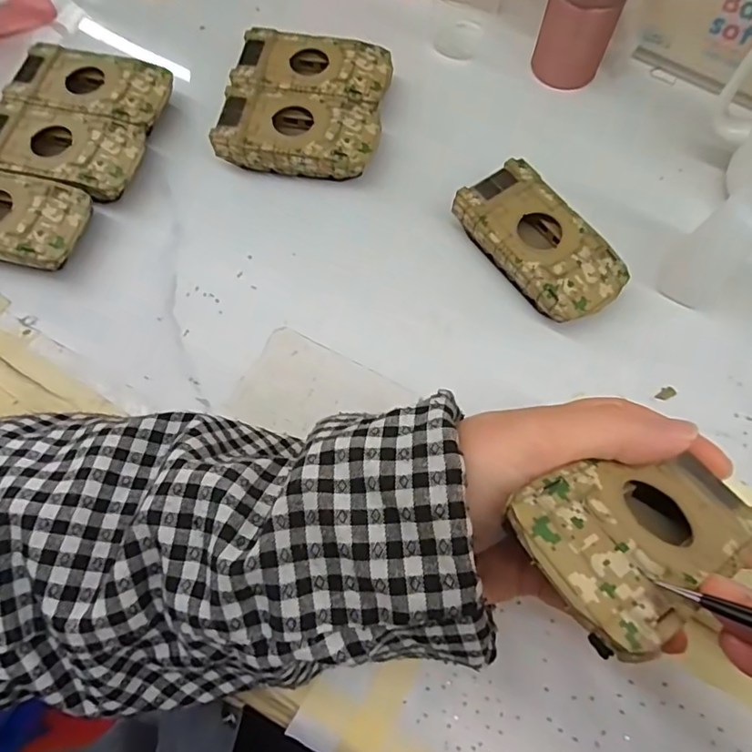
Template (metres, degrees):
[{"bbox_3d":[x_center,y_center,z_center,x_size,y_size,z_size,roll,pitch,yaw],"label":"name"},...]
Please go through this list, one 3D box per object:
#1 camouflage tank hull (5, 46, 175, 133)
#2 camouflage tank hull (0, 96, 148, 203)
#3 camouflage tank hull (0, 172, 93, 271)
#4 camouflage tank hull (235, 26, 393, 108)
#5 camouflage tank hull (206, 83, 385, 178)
[{"bbox_3d":[-0.178,-0.179,0.337,0.091,0.024,0.049,10,70,4],"label":"camouflage tank hull"},{"bbox_3d":[-0.188,-0.134,0.321,0.092,0.025,0.051,13,70,5],"label":"camouflage tank hull"},{"bbox_3d":[-0.212,-0.088,0.304,0.092,0.026,0.051,12,70,5],"label":"camouflage tank hull"},{"bbox_3d":[-0.039,-0.192,0.343,0.094,0.026,0.053,11,70,5],"label":"camouflage tank hull"},{"bbox_3d":[-0.047,-0.147,0.326,0.094,0.025,0.051,9,70,4],"label":"camouflage tank hull"}]

